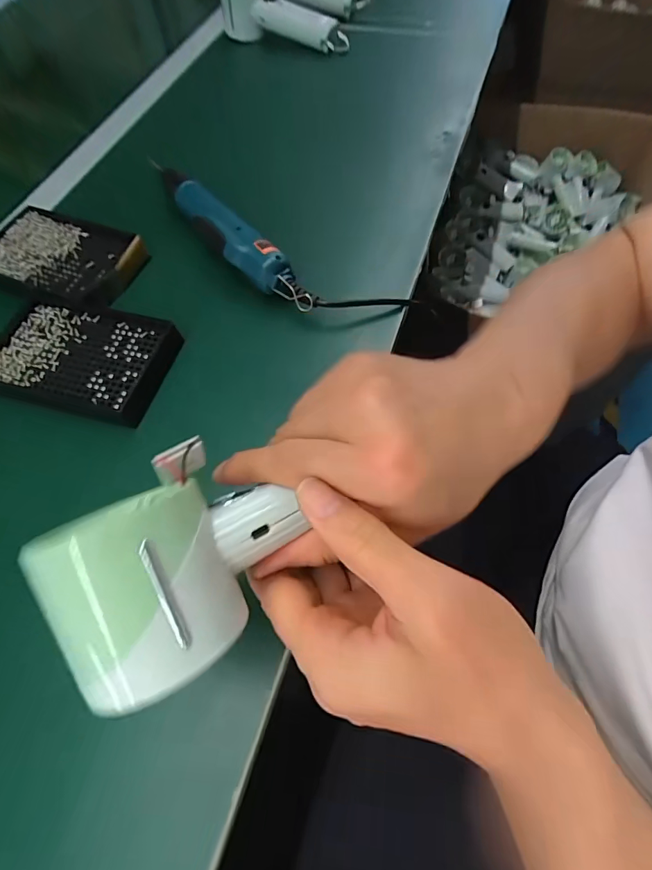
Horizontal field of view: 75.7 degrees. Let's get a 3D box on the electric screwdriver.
[{"bbox_3d":[-0.094,-0.183,0.380,0.034,0.035,0.236,-37,67,-15],"label":"electric screwdriver"}]

